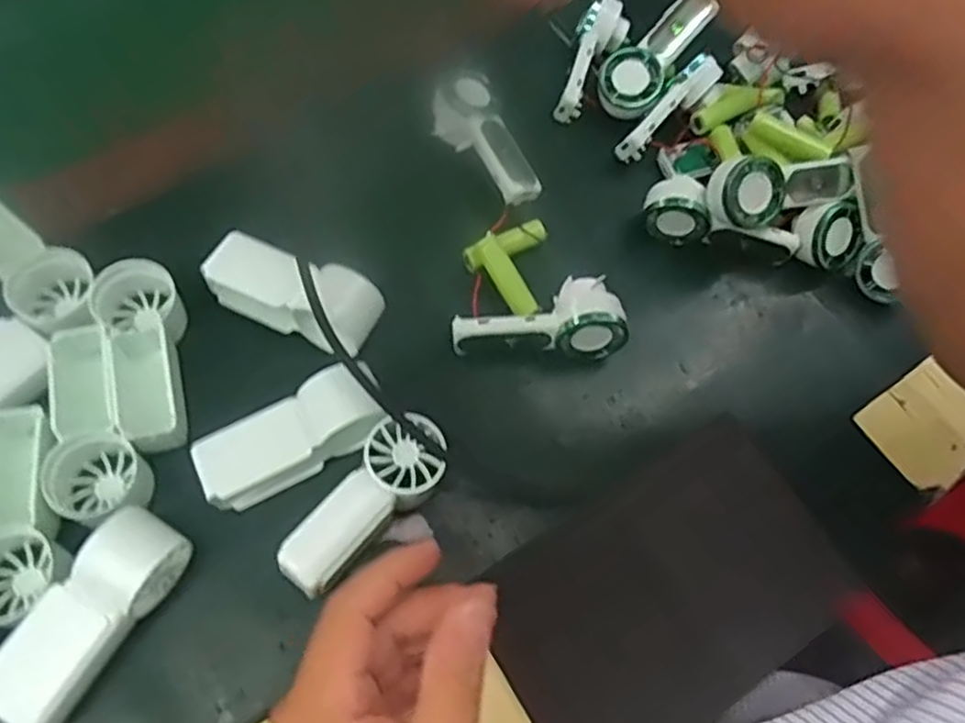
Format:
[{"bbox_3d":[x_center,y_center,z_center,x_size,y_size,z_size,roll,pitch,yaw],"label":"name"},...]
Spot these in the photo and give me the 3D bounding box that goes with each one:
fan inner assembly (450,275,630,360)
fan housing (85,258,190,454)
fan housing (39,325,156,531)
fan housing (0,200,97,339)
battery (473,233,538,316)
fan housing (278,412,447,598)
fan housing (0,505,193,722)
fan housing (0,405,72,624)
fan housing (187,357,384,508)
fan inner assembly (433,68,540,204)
[{"bbox_3d":[0.030,-0.016,0.400,0.091,0.041,0.038,-11,67,-11],"label":"fan inner assembly"},{"bbox_3d":[-0.168,-0.006,0.368,0.039,0.026,0.101,-17,68,-13],"label":"fan housing"},{"bbox_3d":[-0.189,0.030,0.350,0.039,0.027,0.094,-17,68,-13],"label":"fan housing"},{"bbox_3d":[-0.236,-0.052,0.376,0.094,0.032,0.039,45,70,1],"label":"fan housing"},{"bbox_3d":[0.014,-0.047,0.415,0.014,0.014,0.049,-33,91,-16],"label":"battery"},{"bbox_3d":[-0.053,0.070,0.351,0.037,0.035,0.093,33,66,9],"label":"fan housing"},{"bbox_3d":[-0.168,0.110,0.317,0.037,0.030,0.093,31,66,9],"label":"fan housing"},{"bbox_3d":[-0.213,0.069,0.330,0.048,0.033,0.090,-16,68,-13],"label":"fan housing"},{"bbox_3d":[-0.092,0.037,0.360,0.091,0.025,0.039,-26,70,-17],"label":"fan housing"},{"bbox_3d":[0.005,-0.130,0.434,0.031,0.029,0.087,-32,72,-18],"label":"fan inner assembly"}]

